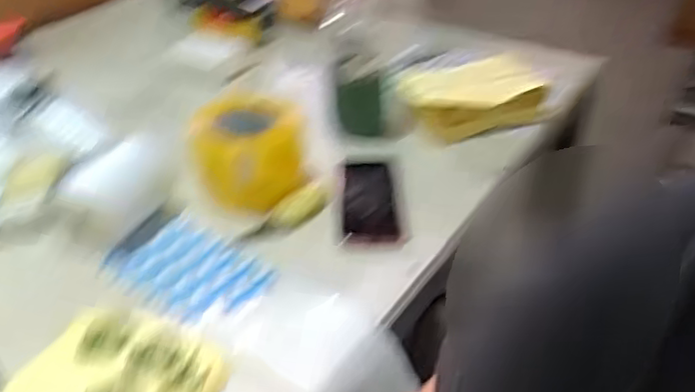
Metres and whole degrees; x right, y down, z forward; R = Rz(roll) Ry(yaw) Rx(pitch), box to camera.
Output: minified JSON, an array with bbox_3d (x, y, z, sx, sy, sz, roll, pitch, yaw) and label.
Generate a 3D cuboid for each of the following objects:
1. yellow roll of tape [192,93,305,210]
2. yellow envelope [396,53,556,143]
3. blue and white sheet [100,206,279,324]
[{"bbox_3d":[-0.126,-0.054,0.812,0.134,0.089,0.135,-3,35,-11],"label":"yellow roll of tape"},{"bbox_3d":[0.188,-0.147,0.959,0.219,0.070,0.156,-1,36,-11],"label":"yellow envelope"},{"bbox_3d":[-0.174,0.075,0.698,0.172,0.016,0.106,24,48,27],"label":"blue and white sheet"}]

